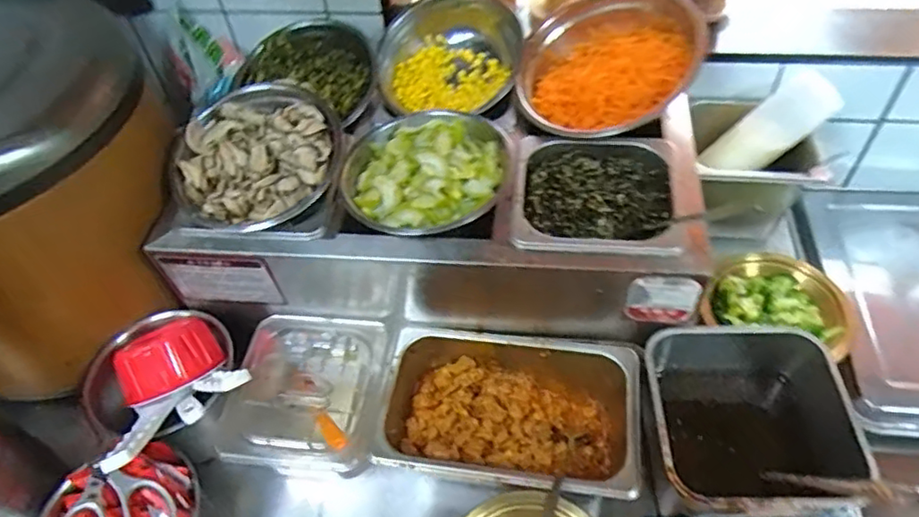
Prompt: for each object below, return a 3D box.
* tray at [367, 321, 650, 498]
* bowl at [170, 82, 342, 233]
[{"bbox_3d":[0.052,0.173,0.673,0.268,0.082,0.165,4,51,8],"label":"tray"},{"bbox_3d":[-0.220,-0.116,0.670,0.173,0.052,0.178,-2,50,3],"label":"bowl"}]

